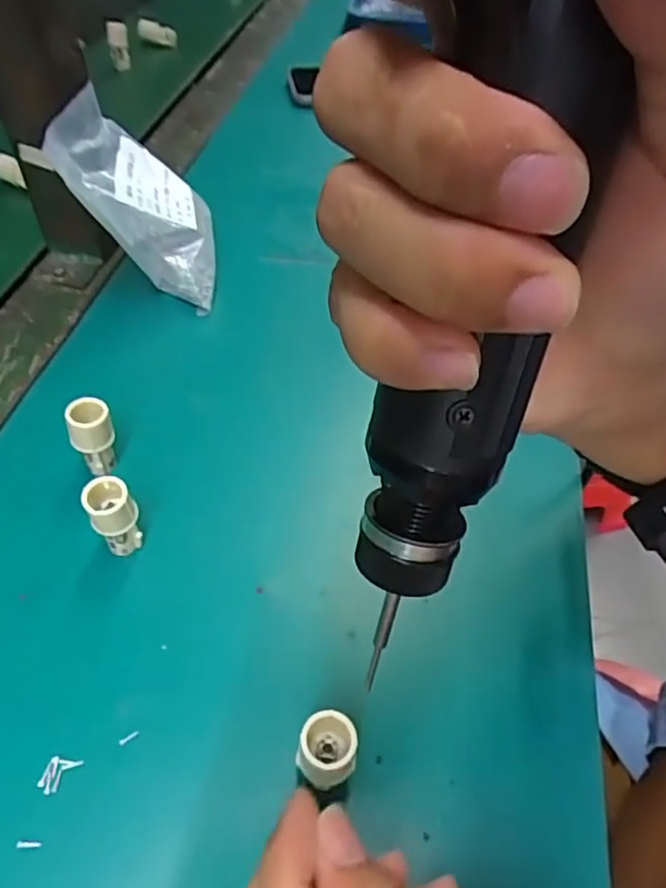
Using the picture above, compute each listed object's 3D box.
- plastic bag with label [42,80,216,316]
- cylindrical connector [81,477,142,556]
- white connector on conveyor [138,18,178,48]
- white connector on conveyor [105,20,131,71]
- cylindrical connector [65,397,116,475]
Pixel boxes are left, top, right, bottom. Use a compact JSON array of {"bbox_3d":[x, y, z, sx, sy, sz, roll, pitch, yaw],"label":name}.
[{"bbox_3d":[-0.124,-0.152,0.420,0.124,0.043,0.105,33,40,-32],"label":"plastic bag with label"},{"bbox_3d":[-0.097,0.035,0.293,0.019,0.045,0.017,-21,54,-21],"label":"cylindrical connector"},{"bbox_3d":[-0.205,-0.484,0.774,0.045,0.021,0.013,2,45,-28],"label":"white connector on conveyor"},{"bbox_3d":[-0.230,-0.429,0.707,0.021,0.045,0.024,-8,50,-12],"label":"white connector on conveyor"},{"bbox_3d":[-0.116,-0.002,0.320,0.020,0.039,0.019,2,49,-3],"label":"cylindrical connector"}]

